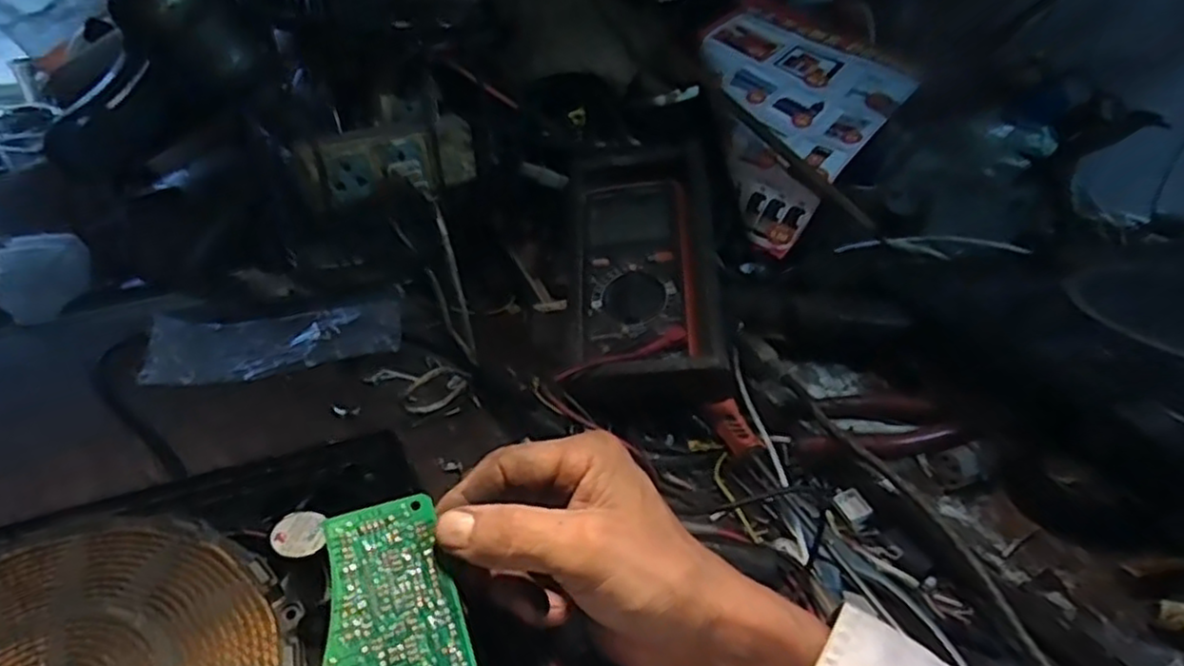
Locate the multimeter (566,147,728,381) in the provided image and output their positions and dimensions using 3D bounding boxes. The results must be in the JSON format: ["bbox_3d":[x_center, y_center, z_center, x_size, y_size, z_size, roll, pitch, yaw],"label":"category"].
[{"bbox_3d":[0.040,-0.055,0.537,0.109,0.047,0.222,0,54,-4],"label":"multimeter"}]

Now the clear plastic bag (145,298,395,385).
[{"bbox_3d":[-0.236,0.005,0.536,0.175,0.020,0.065,-8,36,-15],"label":"clear plastic bag"}]

